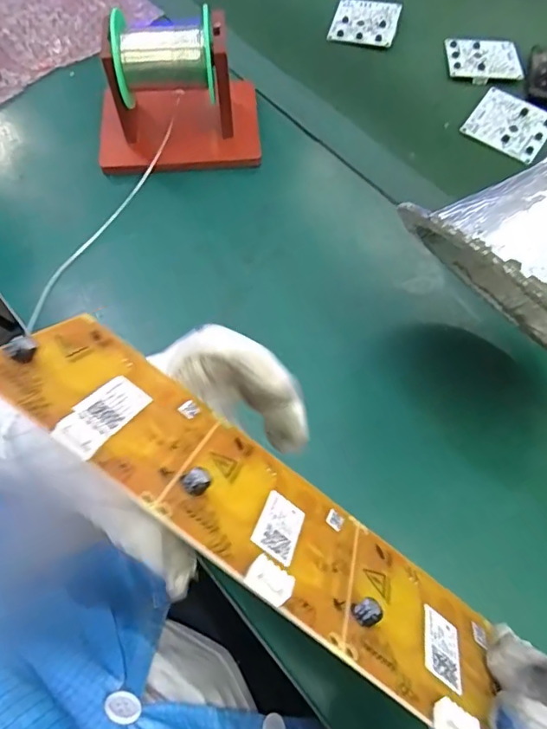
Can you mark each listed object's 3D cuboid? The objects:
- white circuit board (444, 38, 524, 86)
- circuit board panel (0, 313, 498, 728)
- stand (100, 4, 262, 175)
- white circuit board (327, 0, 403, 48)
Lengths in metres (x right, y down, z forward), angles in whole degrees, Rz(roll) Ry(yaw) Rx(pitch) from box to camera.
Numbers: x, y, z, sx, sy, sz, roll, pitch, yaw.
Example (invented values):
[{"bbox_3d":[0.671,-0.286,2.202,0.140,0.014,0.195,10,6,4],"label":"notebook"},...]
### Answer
[{"bbox_3d":[0.215,-0.312,0.535,0.072,0.005,0.072,2,64,-1],"label":"white circuit board"},{"bbox_3d":[-0.002,0.050,0.181,0.198,0.007,0.065,38,23,-1],"label":"circuit board panel"},{"bbox_3d":[-0.081,-0.224,0.431,0.137,0.091,0.090,-7,64,-5],"label":"stand"},{"bbox_3d":[0.098,-0.364,0.557,0.066,0.008,0.072,14,64,5],"label":"white circuit board"}]

